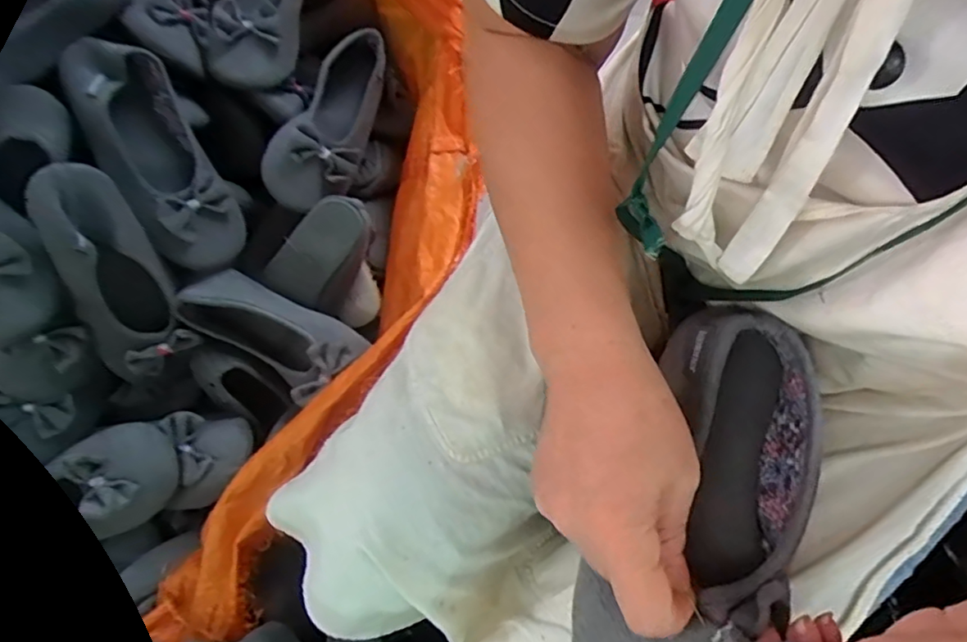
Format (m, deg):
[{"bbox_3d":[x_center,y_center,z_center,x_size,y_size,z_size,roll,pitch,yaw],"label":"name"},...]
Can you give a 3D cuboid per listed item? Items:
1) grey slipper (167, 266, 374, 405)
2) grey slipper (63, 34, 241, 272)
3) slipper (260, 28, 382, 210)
[{"bbox_3d":[-0.218,0.009,0.605,0.181,0.061,0.092,32,75,11],"label":"grey slipper"},{"bbox_3d":[-0.329,-0.169,0.581,0.090,0.077,0.244,-27,89,-8],"label":"grey slipper"},{"bbox_3d":[-0.179,-0.233,0.662,0.095,0.067,0.223,9,72,4],"label":"slipper"}]

